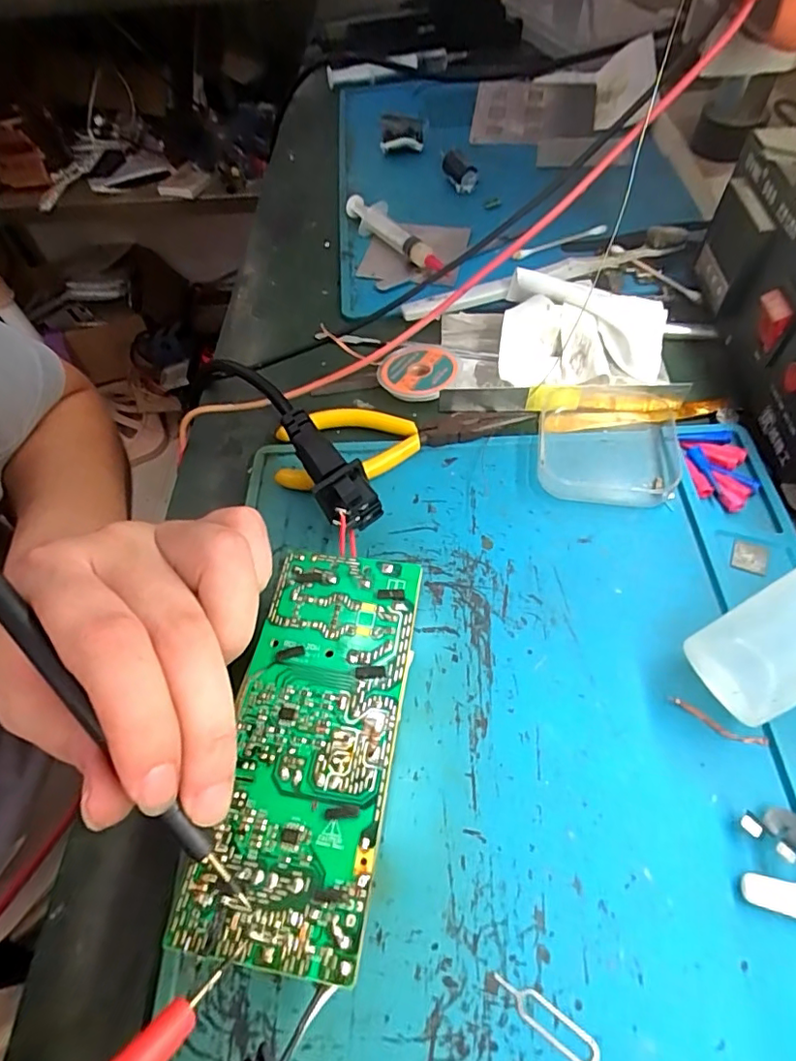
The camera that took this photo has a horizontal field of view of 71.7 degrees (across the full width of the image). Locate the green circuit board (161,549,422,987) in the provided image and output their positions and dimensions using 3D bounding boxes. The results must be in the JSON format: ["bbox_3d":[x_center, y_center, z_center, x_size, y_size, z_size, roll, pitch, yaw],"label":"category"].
[{"bbox_3d":[-0.028,0.073,0.197,0.056,0.024,0.131,7,58,8],"label":"green circuit board"}]

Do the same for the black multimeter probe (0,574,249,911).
[{"bbox_3d":[-0.086,0.050,0.156,0.008,0.014,0.143,-38,95,-19],"label":"black multimeter probe"}]

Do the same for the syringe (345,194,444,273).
[{"bbox_3d":[-0.004,-0.201,0.375,0.015,0.019,0.105,-29,60,-14],"label":"syringe"}]

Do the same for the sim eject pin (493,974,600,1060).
[{"bbox_3d":[0.043,0.141,0.159,0.032,0.004,0.008,29,63,21],"label":"sim eject pin"}]

